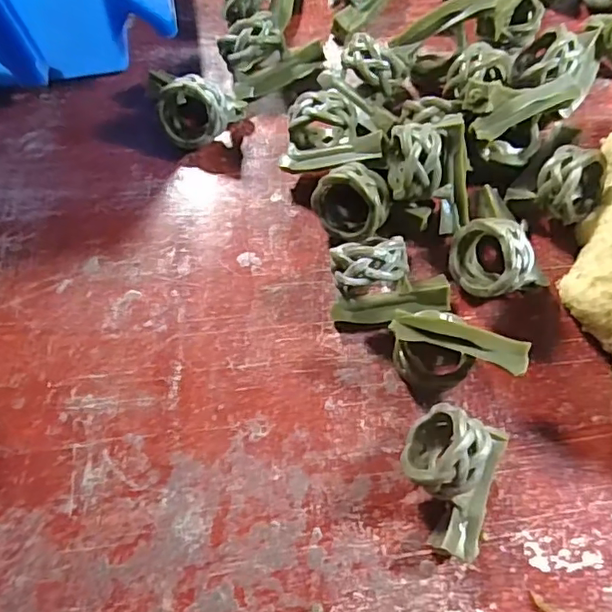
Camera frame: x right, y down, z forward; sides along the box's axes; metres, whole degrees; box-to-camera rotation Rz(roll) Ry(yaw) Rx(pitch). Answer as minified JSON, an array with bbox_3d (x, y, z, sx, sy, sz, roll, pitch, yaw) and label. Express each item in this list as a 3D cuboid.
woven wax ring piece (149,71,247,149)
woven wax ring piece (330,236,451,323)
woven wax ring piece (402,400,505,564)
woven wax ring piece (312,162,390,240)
[{"bbox_3d":[-0.040,-0.073,0.204,0.027,0.028,0.023,12,70,7],"label":"woven wax ring piece"},{"bbox_3d":[0.026,-0.008,0.178,0.036,0.026,0.021,-8,69,0],"label":"woven wax ring piece"},{"bbox_3d":[0.040,0.048,0.156,0.026,0.025,0.036,19,71,10],"label":"woven wax ring piece"},{"bbox_3d":[0.015,-0.035,0.189,0.024,0.022,0.013,49,52,-4],"label":"woven wax ring piece"}]

